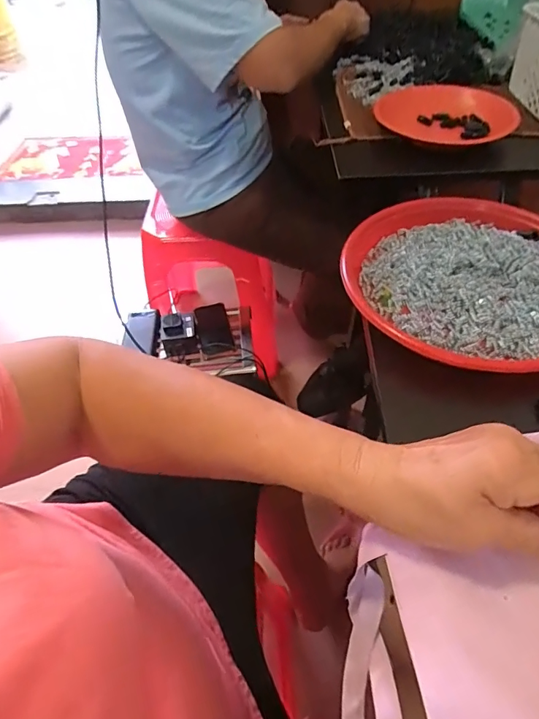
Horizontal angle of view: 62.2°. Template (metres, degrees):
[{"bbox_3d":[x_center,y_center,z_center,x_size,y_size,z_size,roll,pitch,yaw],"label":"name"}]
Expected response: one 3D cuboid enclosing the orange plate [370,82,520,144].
[{"bbox_3d":[0.259,-0.368,0.663,0.199,0.024,0.172,22,54,20],"label":"orange plate"}]

